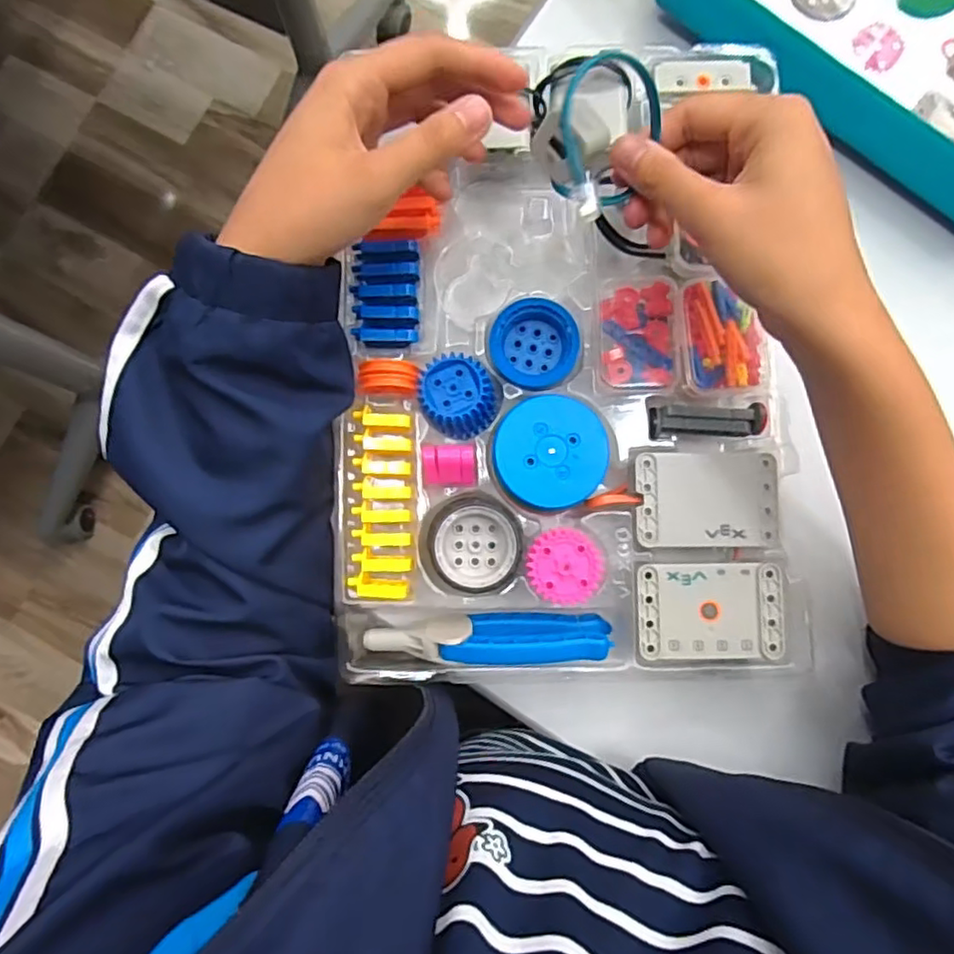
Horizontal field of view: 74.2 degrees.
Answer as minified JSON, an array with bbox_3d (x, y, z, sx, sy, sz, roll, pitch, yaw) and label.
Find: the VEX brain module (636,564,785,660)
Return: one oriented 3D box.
[{"bbox_3d":[0.123,0.072,0.346,0.074,0.033,0.047,0,84,0],"label":"VEX brain module"}]

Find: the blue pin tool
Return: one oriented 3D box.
[{"bbox_3d":[0.007,0.088,0.343,0.130,0.034,0.022,-1,84,-1],"label":"blue pin tool"}]

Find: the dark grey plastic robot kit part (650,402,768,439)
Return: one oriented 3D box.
[{"bbox_3d":[0.126,-0.031,0.348,0.062,0.012,0.018,-3,84,-1],"label":"dark grey plastic robot kit part"}]

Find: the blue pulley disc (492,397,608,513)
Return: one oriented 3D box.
[{"bbox_3d":[0.039,-0.014,0.337,0.059,0.006,0.059,-7,84,-1],"label":"blue pulley disc"}]

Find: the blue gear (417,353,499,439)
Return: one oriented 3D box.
[{"bbox_3d":[-0.010,-0.044,0.342,0.039,0.011,0.045,-29,85,-3],"label":"blue gear"}]

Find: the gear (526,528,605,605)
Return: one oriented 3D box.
[{"bbox_3d":[0.047,0.047,0.334,0.039,0.005,0.038,-7,84,-1],"label":"gear"}]

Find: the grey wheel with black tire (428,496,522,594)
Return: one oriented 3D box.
[{"bbox_3d":[-0.001,0.036,0.341,0.047,0.013,0.049,-6,84,-1],"label":"grey wheel with black tire"}]

